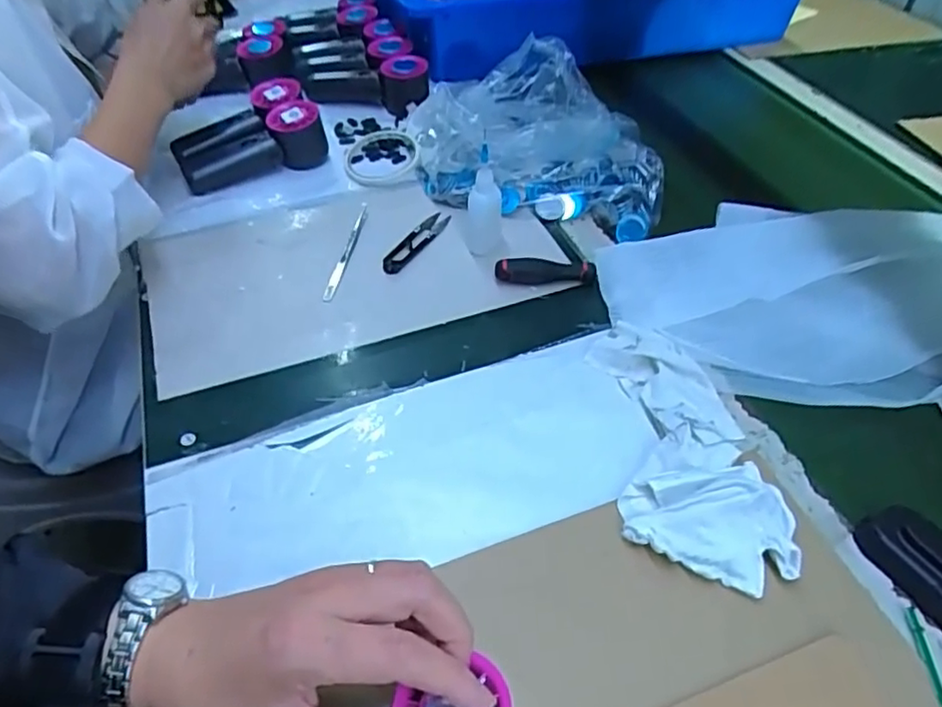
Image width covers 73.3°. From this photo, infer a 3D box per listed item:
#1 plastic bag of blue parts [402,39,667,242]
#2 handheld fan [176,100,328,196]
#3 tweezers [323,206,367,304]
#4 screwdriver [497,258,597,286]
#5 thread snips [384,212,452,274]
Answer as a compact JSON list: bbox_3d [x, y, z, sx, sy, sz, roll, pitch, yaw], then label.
[{"bbox_3d":[0.068,-0.233,0.677,0.280,0.093,0.186,12,48,10],"label":"plastic bag of blue parts"},{"bbox_3d":[-0.237,-0.220,0.698,0.161,0.064,0.050,-20,49,0],"label":"handheld fan"},{"bbox_3d":[-0.118,-0.102,0.610,0.010,0.006,0.132,7,48,6],"label":"tweezers"},{"bbox_3d":[0.068,-0.074,0.580,0.089,0.020,0.018,-3,48,-3],"label":"screwdriver"},{"bbox_3d":[-0.054,-0.112,0.621,0.020,0.012,0.100,23,51,19],"label":"thread snips"}]

